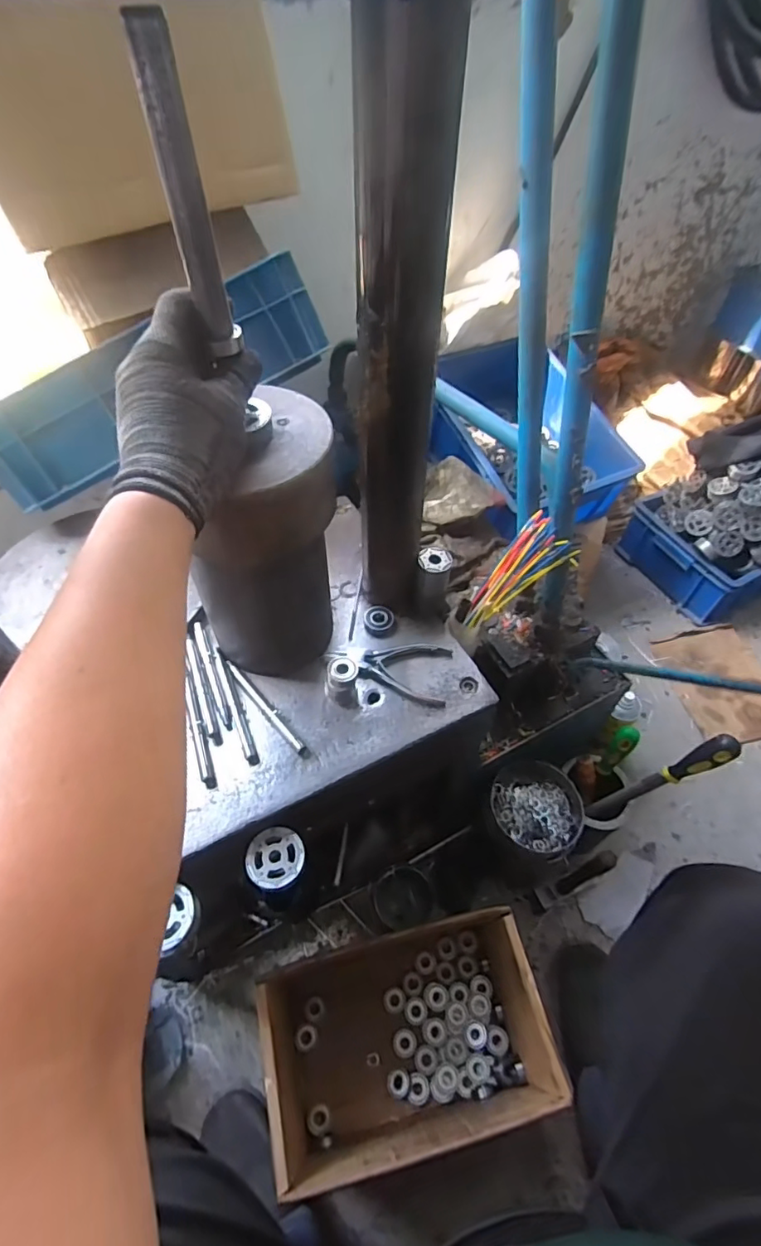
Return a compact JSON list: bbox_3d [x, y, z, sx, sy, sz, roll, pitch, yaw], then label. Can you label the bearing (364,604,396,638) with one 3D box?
[{"bbox_3d":[0.000,-0.003,0.613,0.035,0.012,0.039,1,52,0],"label":"bearing"}]

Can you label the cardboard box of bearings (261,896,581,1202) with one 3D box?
[{"bbox_3d":[0.027,0.502,0.651,0.303,0.195,0.202,-10,52,-9],"label":"cardboard box of bearings"}]

